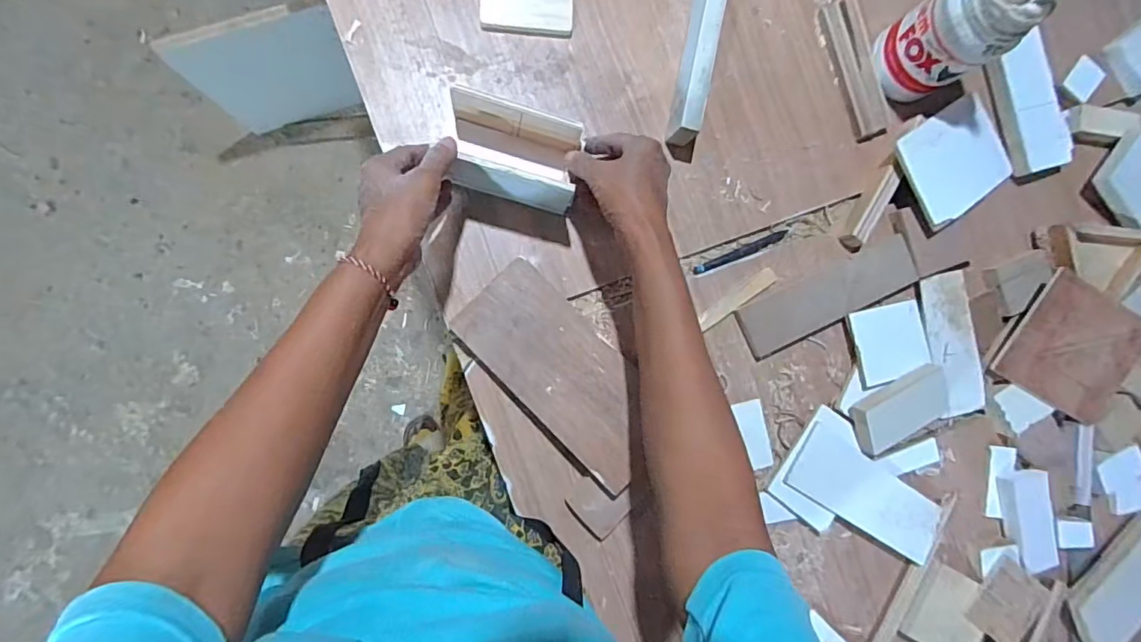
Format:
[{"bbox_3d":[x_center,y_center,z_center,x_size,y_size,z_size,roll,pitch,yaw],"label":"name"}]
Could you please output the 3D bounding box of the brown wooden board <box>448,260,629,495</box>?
[{"bbox_3d":[-0.005,0.047,0.471,0.091,0.005,0.201,-44,89,-6],"label":"brown wooden board"}]

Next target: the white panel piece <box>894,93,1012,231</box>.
[{"bbox_3d":[0.388,-0.163,0.538,0.137,0.009,0.094,-31,92,-17],"label":"white panel piece"}]

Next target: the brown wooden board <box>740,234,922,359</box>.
[{"bbox_3d":[0.254,-0.028,0.526,0.185,0.011,0.056,-26,92,-8],"label":"brown wooden board"}]

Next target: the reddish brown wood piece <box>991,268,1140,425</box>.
[{"bbox_3d":[0.513,0.028,0.538,0.127,0.015,0.118,28,102,-5],"label":"reddish brown wood piece"}]

